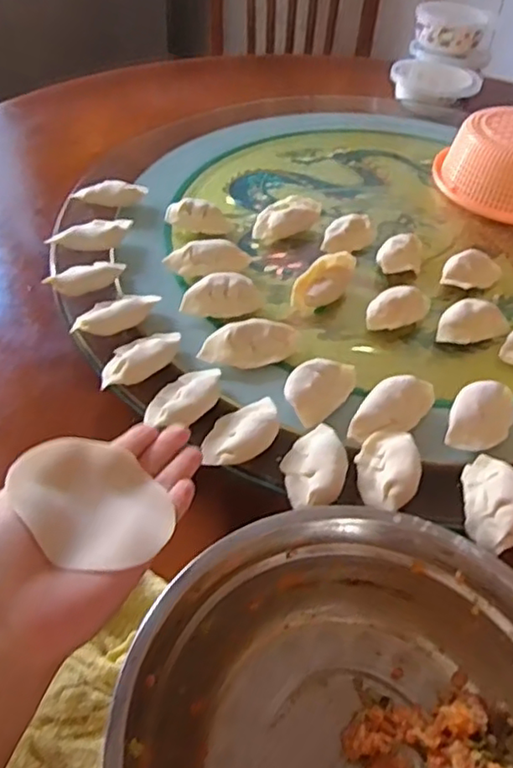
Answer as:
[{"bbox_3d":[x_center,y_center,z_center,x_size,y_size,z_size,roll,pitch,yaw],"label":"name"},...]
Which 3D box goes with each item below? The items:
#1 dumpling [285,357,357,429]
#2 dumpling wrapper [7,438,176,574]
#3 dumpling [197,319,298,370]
[{"bbox_3d":[0.046,0.004,0.466,0.038,0.022,0.063,34,53,24],"label":"dumpling"},{"bbox_3d":[-0.078,0.055,0.299,0.077,0.008,0.073,7,35,-41],"label":"dumpling wrapper"},{"bbox_3d":[-0.005,-0.032,0.494,0.078,0.020,0.035,-8,48,-12],"label":"dumpling"}]

